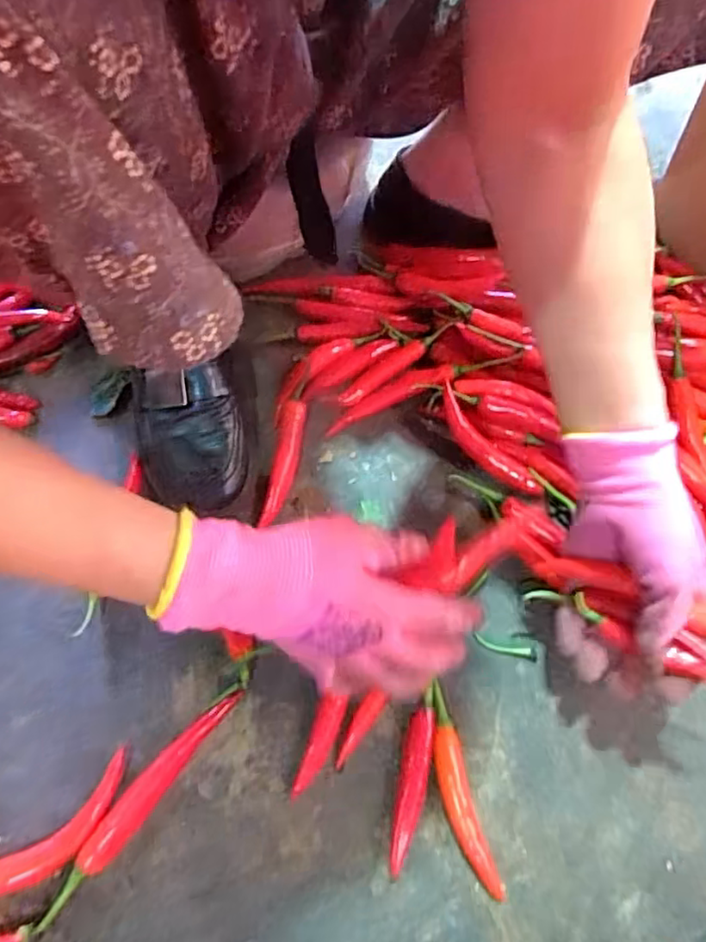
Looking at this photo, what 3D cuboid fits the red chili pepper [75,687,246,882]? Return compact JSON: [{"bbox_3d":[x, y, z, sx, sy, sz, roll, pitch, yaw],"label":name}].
[{"bbox_3d":[-0.128,0.202,0.424,0.021,0.012,0.133,34,68,12],"label":"red chili pepper"}]

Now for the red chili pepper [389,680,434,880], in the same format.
[{"bbox_3d":[0.041,0.210,0.432,0.020,0.013,0.110,12,65,2],"label":"red chili pepper"}]

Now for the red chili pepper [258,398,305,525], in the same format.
[{"bbox_3d":[-0.057,-0.008,0.528,0.021,0.015,0.107,9,65,1],"label":"red chili pepper"}]

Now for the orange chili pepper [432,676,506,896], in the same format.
[{"bbox_3d":[0.071,0.218,0.433,0.022,0.015,0.131,-13,67,-10],"label":"orange chili pepper"}]

